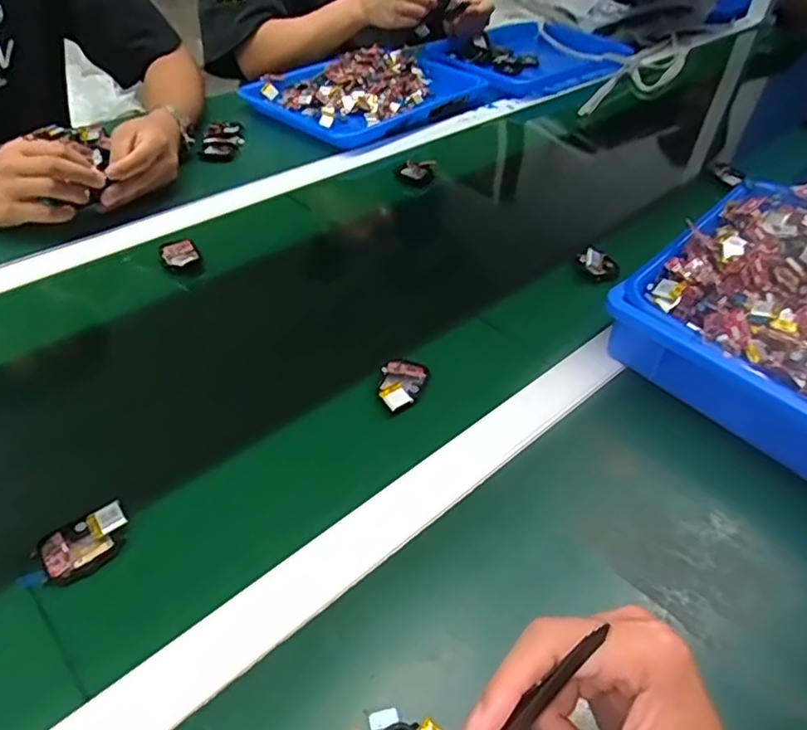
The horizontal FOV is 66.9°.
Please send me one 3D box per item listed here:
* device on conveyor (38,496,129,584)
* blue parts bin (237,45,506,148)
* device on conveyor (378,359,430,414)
[{"bbox_3d":[-0.202,0.113,0.389,0.053,0.017,0.037,-24,52,-26],"label":"device on conveyor"},{"bbox_3d":[-0.050,-0.438,0.970,0.243,0.047,0.360,34,51,29],"label":"blue parts bin"},{"bbox_3d":[-0.003,0.015,0.502,0.036,0.011,0.056,17,46,12],"label":"device on conveyor"}]

